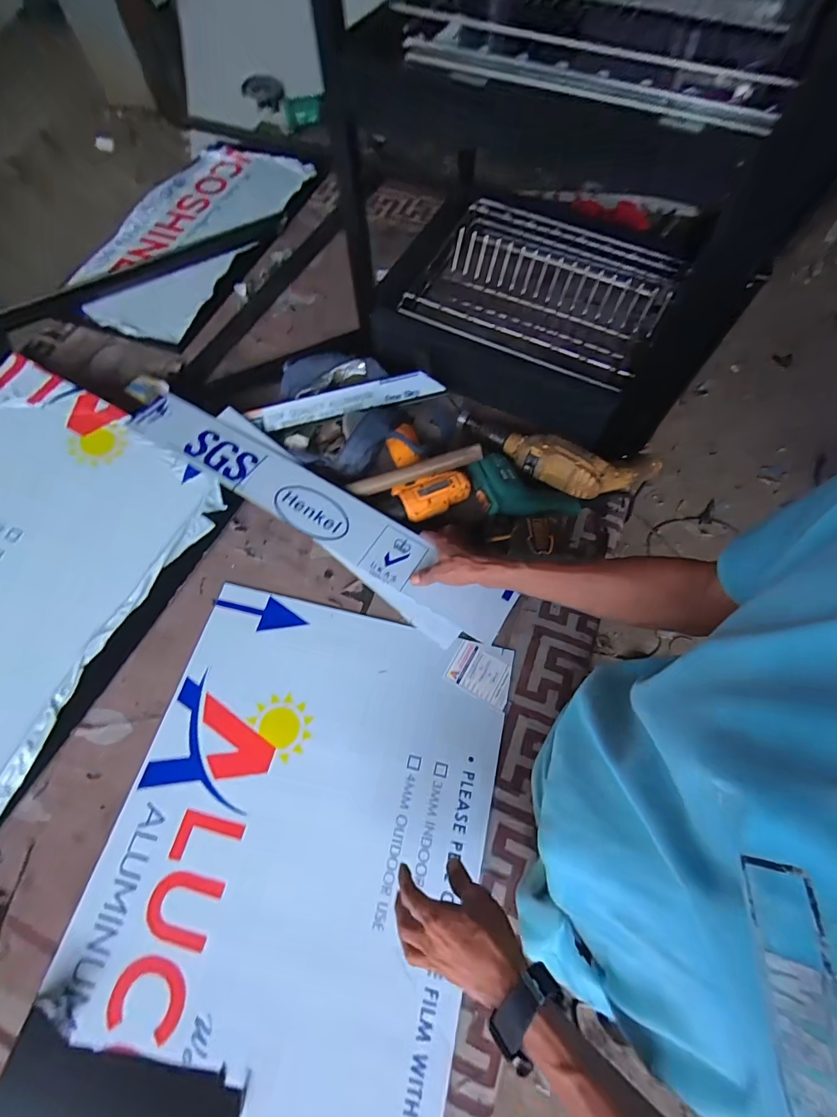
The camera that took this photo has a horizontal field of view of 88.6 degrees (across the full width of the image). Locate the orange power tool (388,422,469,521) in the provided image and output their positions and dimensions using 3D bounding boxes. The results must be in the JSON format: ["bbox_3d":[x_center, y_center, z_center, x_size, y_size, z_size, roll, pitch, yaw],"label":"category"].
[{"bbox_3d":[-0.004,-0.142,0.710,0.112,0.057,0.160,-32,71,-13],"label":"orange power tool"}]

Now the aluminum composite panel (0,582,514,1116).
[{"bbox_3d":[-0.160,0.389,0.509,0.441,0.011,0.674,13,66,6],"label":"aluminum composite panel"}]

